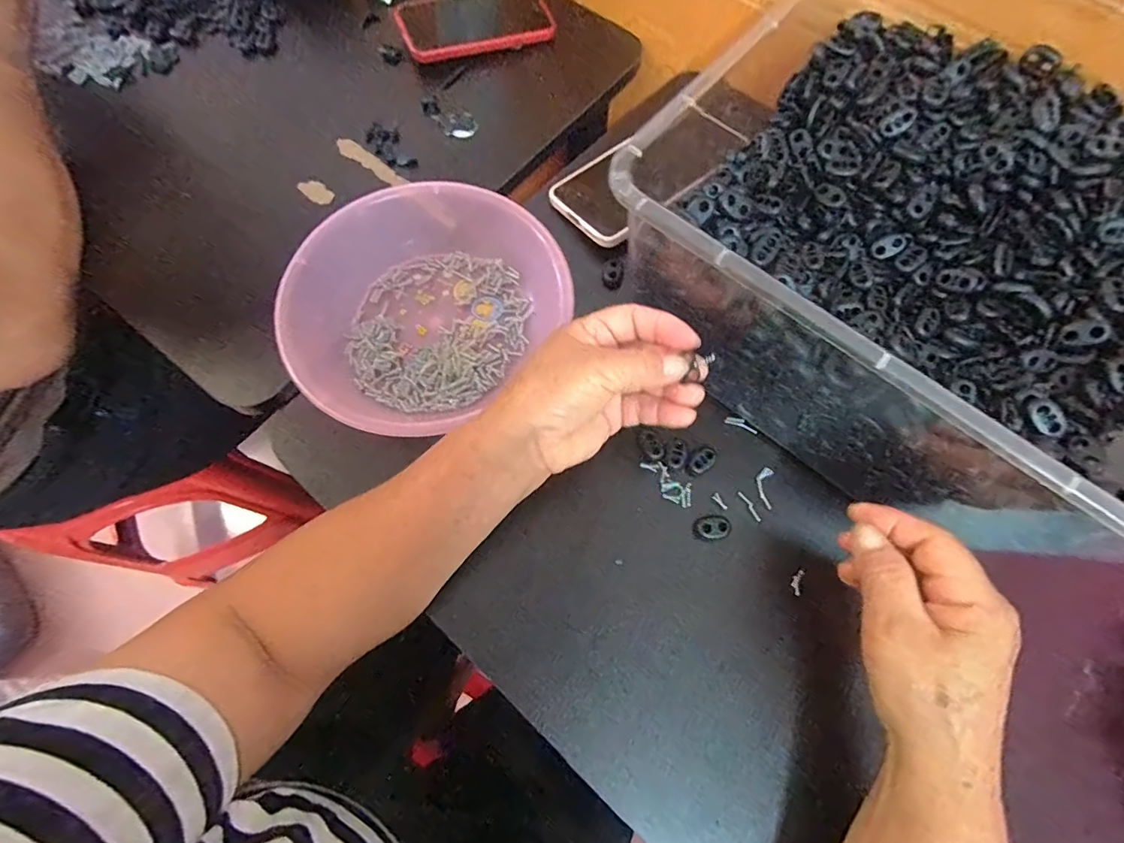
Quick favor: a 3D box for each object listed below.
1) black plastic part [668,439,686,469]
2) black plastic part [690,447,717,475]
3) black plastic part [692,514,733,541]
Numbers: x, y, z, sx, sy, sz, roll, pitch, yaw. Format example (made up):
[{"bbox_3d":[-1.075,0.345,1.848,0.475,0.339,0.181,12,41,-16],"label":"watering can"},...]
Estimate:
[{"bbox_3d":[0.077,0.021,0.326,0.012,0.008,0.021,16,72,5],"label":"black plastic part"},{"bbox_3d":[0.095,0.026,0.324,0.020,0.007,0.013,-36,75,-12],"label":"black plastic part"},{"bbox_3d":[0.097,0.068,0.311,0.024,0.008,0.016,2,71,0],"label":"black plastic part"}]

